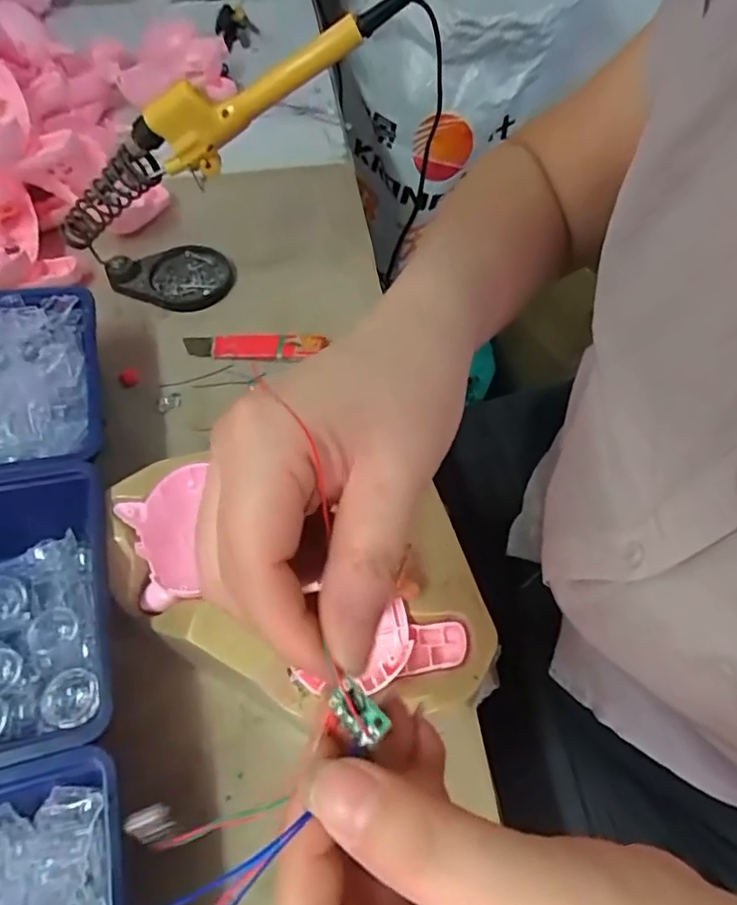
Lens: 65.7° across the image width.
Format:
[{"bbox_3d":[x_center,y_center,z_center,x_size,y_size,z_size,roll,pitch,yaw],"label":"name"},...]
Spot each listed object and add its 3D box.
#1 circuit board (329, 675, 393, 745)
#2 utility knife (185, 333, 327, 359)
[{"bbox_3d":[-0.003,0.065,0.143,0.009,0.005,0.015,-37,66,-20],"label":"circuit board"},{"bbox_3d":[-0.085,-0.079,0.425,0.105,0.013,0.020,3,59,1],"label":"utility knife"}]

